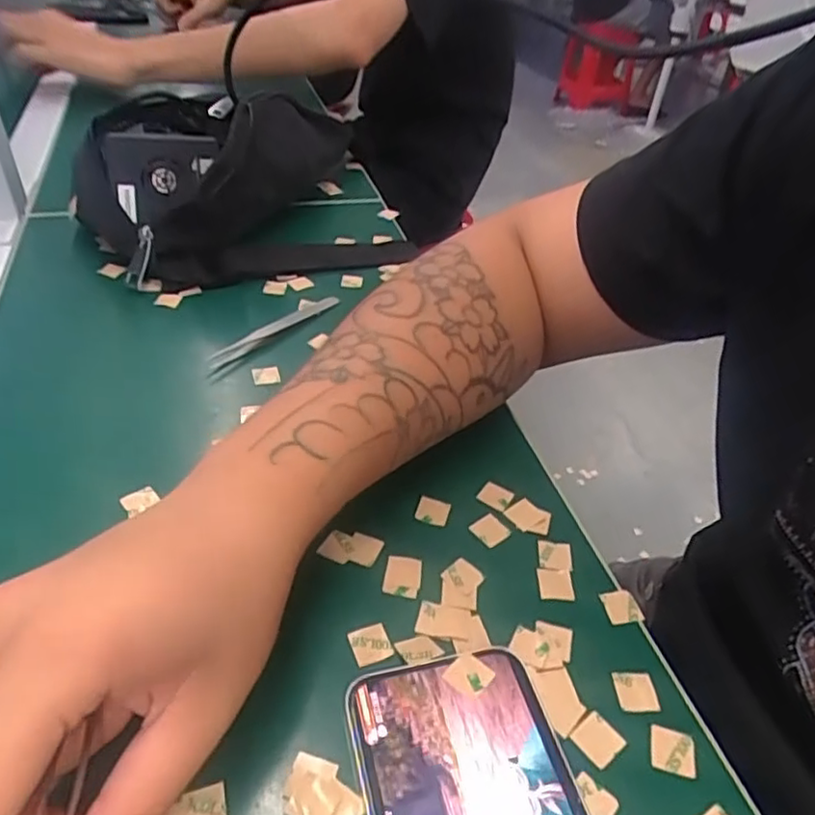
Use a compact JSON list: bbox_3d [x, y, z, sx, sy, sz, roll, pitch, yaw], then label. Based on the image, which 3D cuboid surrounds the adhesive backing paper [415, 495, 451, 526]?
[{"bbox_3d":[0.012,0.051,0.315,0.016,0.004,0.014,17,47,2],"label":"adhesive backing paper"}]

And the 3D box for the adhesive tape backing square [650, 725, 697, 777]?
[{"bbox_3d":[0.098,0.126,0.236,0.015,0.004,0.016,10,44,11],"label":"adhesive tape backing square"}]

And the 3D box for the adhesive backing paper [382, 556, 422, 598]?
[{"bbox_3d":[-0.002,0.075,0.285,0.016,0.004,0.020,11,41,0],"label":"adhesive backing paper"}]

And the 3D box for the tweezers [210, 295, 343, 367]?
[{"bbox_3d":[-0.082,-0.053,0.414,0.011,0.011,0.108,29,45,26],"label":"tweezers"}]

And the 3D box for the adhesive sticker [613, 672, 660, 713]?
[{"bbox_3d":[0.090,0.112,0.253,0.016,0.004,0.015,0,43,-3],"label":"adhesive sticker"}]

